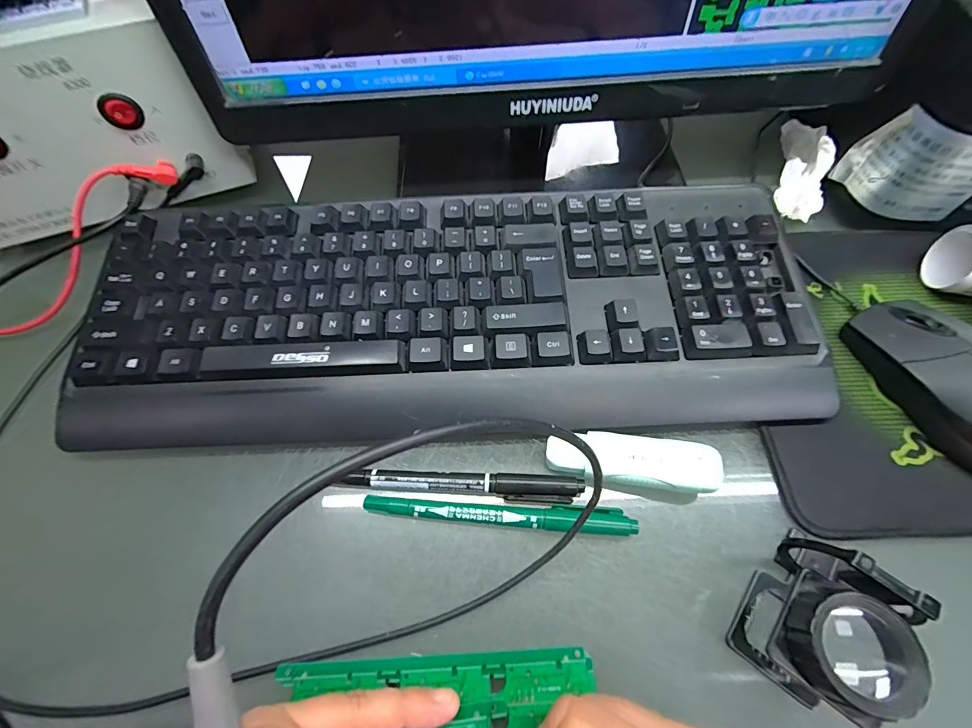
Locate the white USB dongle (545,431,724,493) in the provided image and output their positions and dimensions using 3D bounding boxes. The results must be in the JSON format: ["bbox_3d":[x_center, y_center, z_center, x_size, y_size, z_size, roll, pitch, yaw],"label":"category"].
[{"bbox_3d":[0.077,0.051,0.220,0.085,0.017,0.024,8,68,3],"label":"white USB dongle"}]

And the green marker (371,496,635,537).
[{"bbox_3d":[0.006,0.078,0.213,0.137,0.009,0.012,3,68,1],"label":"green marker"}]

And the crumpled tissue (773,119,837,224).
[{"bbox_3d":[0.244,-0.150,0.317,0.027,0.032,0.093,15,63,9],"label":"crumpled tissue"}]

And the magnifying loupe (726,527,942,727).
[{"bbox_3d":[0.139,0.109,0.170,0.038,0.050,0.054,37,74,14],"label":"magnifying loupe"}]

